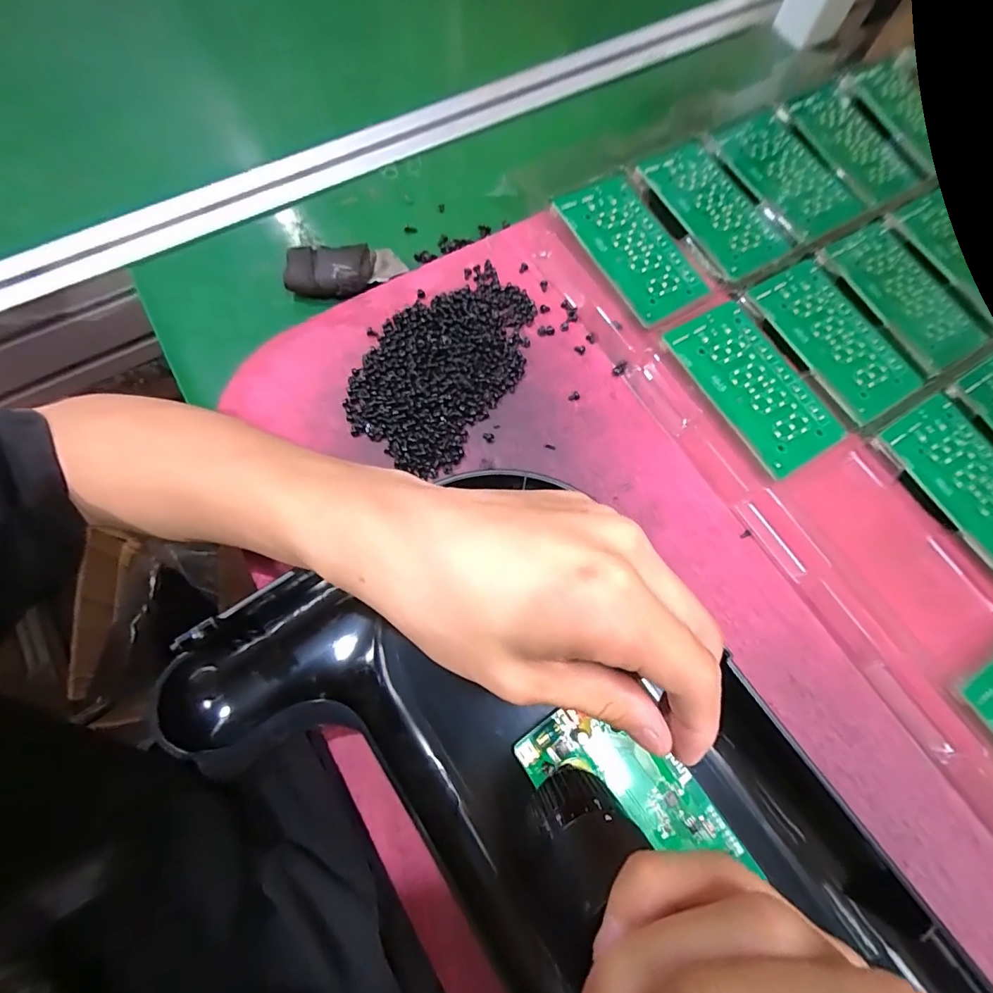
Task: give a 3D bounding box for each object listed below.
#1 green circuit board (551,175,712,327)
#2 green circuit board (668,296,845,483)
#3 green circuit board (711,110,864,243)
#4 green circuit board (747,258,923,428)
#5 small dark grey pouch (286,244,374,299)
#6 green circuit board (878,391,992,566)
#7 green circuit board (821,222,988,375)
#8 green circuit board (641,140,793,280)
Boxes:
[{"bbox_3d":[0.088,-0.159,0.305,0.058,0.005,0.102,-29,80,-15],"label":"green circuit board"},{"bbox_3d":[0.151,-0.066,0.279,0.058,0.006,0.105,-32,75,-11],"label":"green circuit board"},{"bbox_3d":[0.208,-0.231,0.341,0.062,0.005,0.104,-31,75,-11],"label":"green circuit board"},{"bbox_3d":[0.209,-0.098,0.294,0.060,0.005,0.104,-29,75,-10],"label":"green circuit board"},{"bbox_3d":[-0.105,-0.141,0.300,0.052,0.019,0.028,5,72,0],"label":"small dark grey pouch"},{"bbox_3d":[0.271,-0.007,0.267,0.060,0.005,0.103,-31,75,-11],"label":"green circuit board"},{"bbox_3d":[0.271,-0.134,0.315,0.062,0.004,0.106,-29,78,-14],"label":"green circuit board"},{"bbox_3d":[0.146,-0.194,0.317,0.058,0.007,0.103,-30,75,-11],"label":"green circuit board"}]

